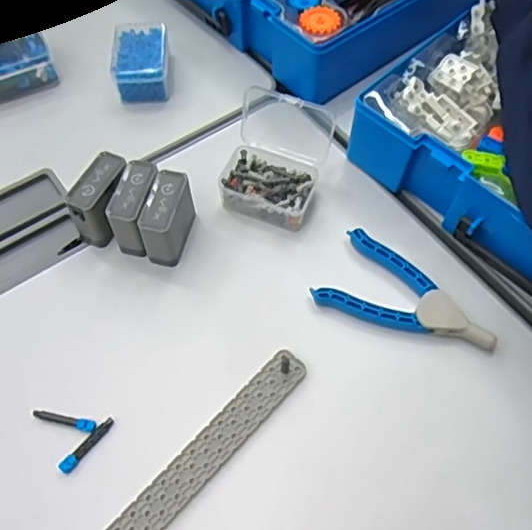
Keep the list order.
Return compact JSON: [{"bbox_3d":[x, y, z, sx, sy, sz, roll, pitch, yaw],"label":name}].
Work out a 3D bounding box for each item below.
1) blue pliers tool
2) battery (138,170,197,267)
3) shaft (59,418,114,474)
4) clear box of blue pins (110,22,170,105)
[{"bbox_3d":[0.107,0.029,0.419,0.128,0.014,0.066,28,65,15],"label":"blue pliers tool"},{"bbox_3d":[-0.075,-0.035,0.435,0.025,0.051,0.056,14,62,8],"label":"battery"},{"bbox_3d":[-0.118,0.120,0.372,0.008,0.007,0.042,37,67,19],"label":"shaft"},{"bbox_3d":[-0.119,-0.194,0.536,0.050,0.032,0.079,-6,61,-3],"label":"clear box of blue pins"}]

